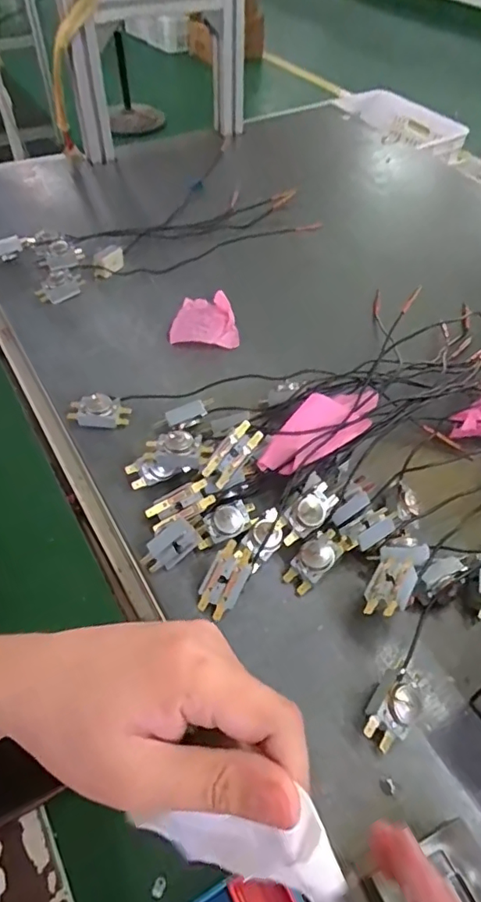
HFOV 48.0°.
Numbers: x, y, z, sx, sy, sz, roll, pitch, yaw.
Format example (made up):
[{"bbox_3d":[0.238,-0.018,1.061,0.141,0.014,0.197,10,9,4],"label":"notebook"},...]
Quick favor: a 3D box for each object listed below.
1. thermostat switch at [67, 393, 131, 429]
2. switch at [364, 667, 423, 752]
[{"bbox_3d":[-0.141,-0.038,0.540,0.057,0.029,0.023,-1,51,-1],"label":"thermostat switch"},{"bbox_3d":[0.104,0.176,0.369,0.031,0.031,0.045,28,56,21],"label":"switch"}]

